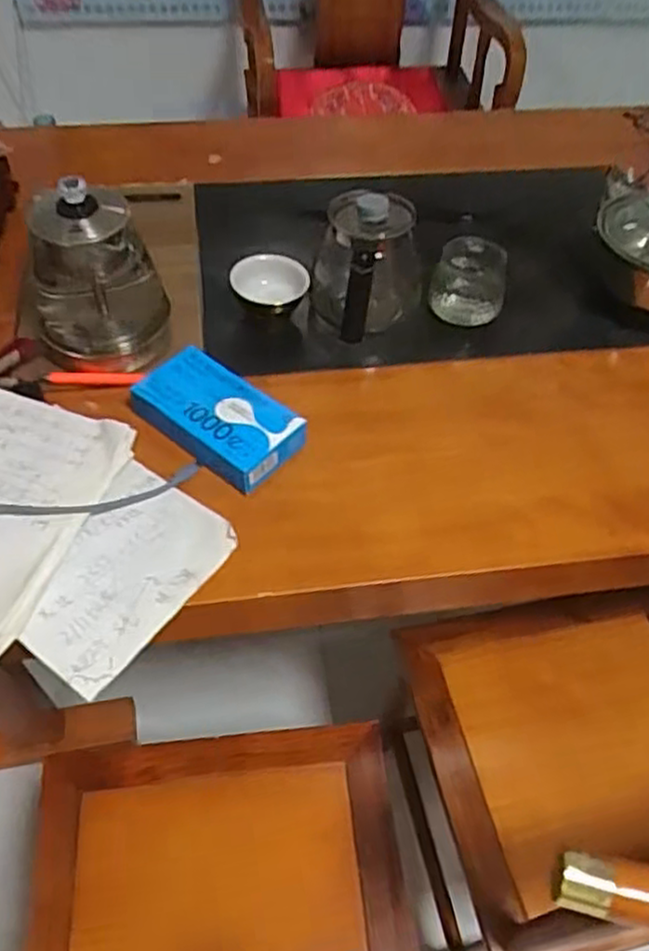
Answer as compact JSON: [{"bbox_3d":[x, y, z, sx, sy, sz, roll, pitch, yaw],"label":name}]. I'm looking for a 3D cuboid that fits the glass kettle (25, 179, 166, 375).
[{"bbox_3d":[-0.232,-0.203,0.720,0.132,0.145,0.116,-10,54,-10],"label":"glass kettle"}]

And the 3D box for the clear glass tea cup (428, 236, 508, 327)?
[{"bbox_3d":[0.171,-0.231,0.845,0.086,0.057,0.100,12,53,6],"label":"clear glass tea cup"}]

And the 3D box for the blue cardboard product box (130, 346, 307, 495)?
[{"bbox_3d":[-0.104,-0.060,0.704,0.163,0.037,0.097,37,59,23],"label":"blue cardboard product box"}]

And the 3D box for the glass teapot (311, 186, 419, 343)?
[{"bbox_3d":[0.043,-0.220,0.788,0.113,0.132,0.155,4,53,0],"label":"glass teapot"}]

